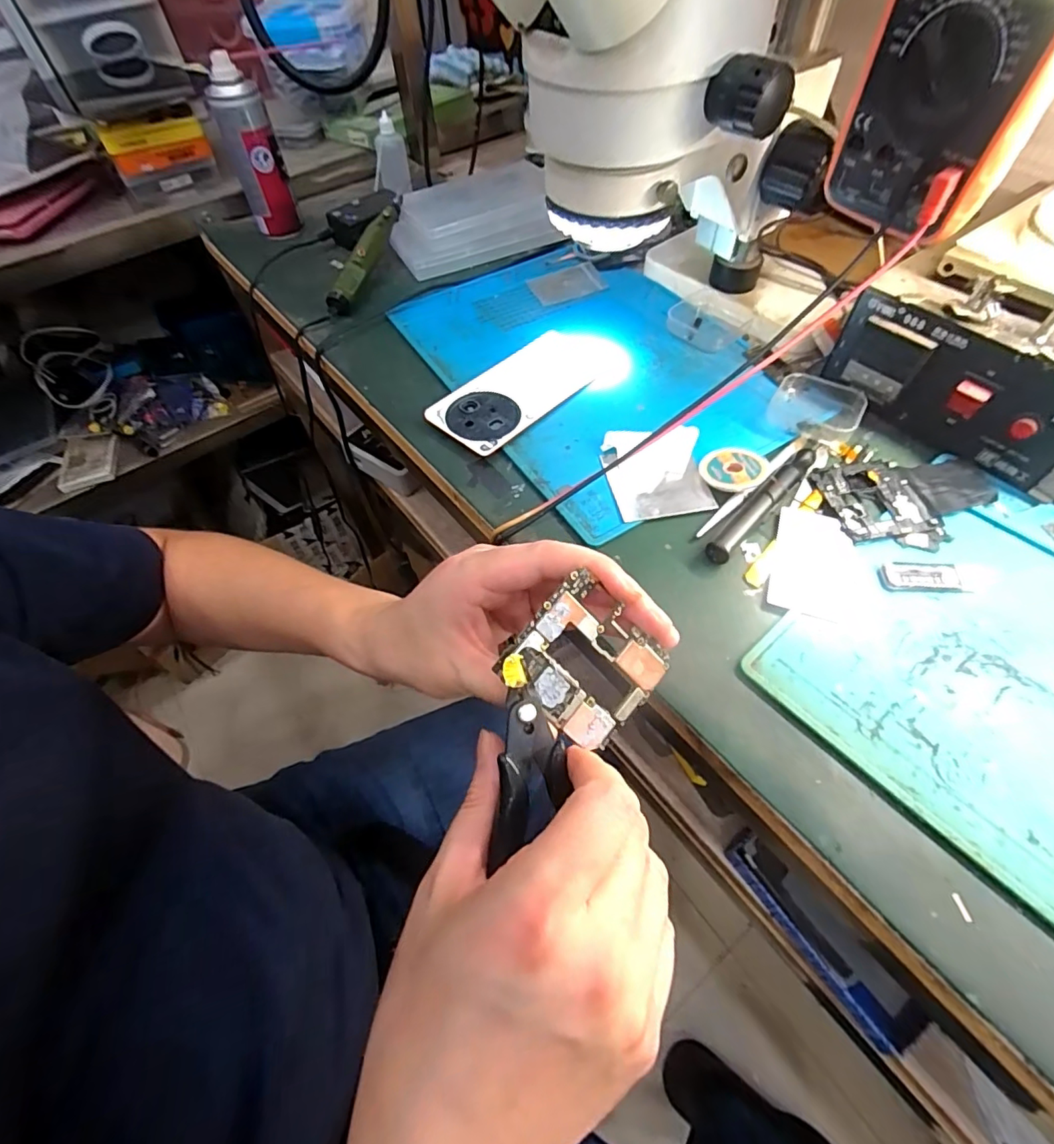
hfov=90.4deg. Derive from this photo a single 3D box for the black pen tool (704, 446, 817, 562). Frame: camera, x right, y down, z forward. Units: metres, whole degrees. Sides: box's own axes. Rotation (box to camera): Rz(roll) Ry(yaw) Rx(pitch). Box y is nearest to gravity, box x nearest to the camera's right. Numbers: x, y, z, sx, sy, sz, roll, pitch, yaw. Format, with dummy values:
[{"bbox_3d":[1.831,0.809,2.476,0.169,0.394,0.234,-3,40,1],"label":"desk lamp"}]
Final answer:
[{"bbox_3d":[0.163,-0.047,0.357,0.014,0.014,0.124,39,68,25],"label":"black pen tool"}]

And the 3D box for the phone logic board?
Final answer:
[{"bbox_3d":[0.027,0.041,0.220,0.066,0.008,0.054,43,80,-19],"label":"phone logic board"}]

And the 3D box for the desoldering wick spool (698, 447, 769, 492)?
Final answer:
[{"bbox_3d":[0.148,-0.074,0.376,0.043,0.013,0.043,-2,57,3],"label":"desoldering wick spool"}]

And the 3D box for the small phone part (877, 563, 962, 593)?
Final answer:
[{"bbox_3d":[0.243,0.003,0.324,0.046,0.004,0.020,2,57,6],"label":"small phone part"}]

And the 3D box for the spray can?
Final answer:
[{"bbox_3d":[-0.298,-0.457,0.572,0.053,0.150,0.050,-2,57,3],"label":"spray can"}]

